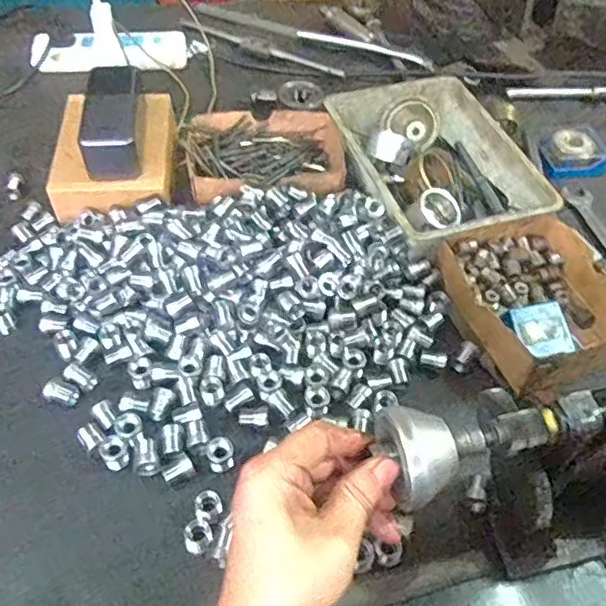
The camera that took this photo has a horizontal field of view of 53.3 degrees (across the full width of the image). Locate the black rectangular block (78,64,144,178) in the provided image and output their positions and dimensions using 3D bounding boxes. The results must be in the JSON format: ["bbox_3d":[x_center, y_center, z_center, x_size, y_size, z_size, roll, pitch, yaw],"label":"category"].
[{"bbox_3d":[-0.199,-0.196,0.631,0.053,0.048,0.145,-7,51,-9],"label":"black rectangular block"}]

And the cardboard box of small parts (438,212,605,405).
[{"bbox_3d":[0.229,-0.005,0.578,0.152,0.052,0.182,-19,55,-18],"label":"cardboard box of small parts"}]

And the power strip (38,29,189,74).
[{"bbox_3d":[-0.257,-0.346,0.832,0.189,0.034,0.069,-4,52,-7],"label":"power strip"}]

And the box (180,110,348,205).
[{"bbox_3d":[-0.041,-0.162,0.689,0.182,0.048,0.140,-3,52,-7],"label":"box"}]

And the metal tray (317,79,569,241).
[{"bbox_3d":[0.142,-0.153,0.678,0.172,0.071,0.247,-12,53,-13],"label":"metal tray"}]

